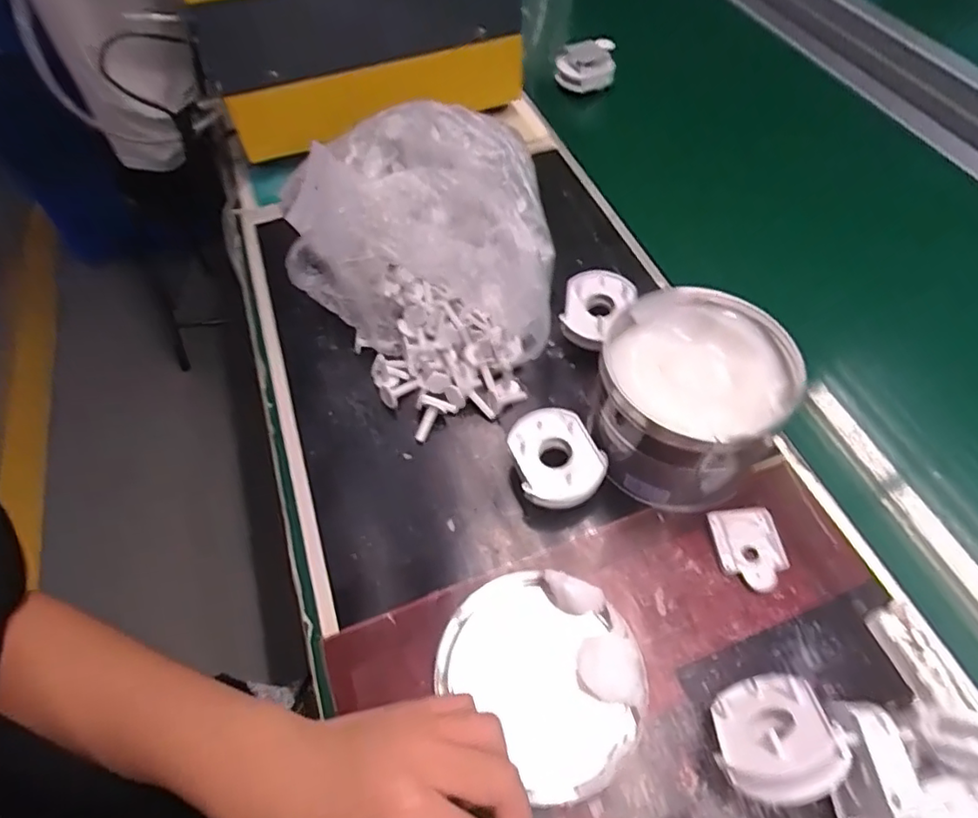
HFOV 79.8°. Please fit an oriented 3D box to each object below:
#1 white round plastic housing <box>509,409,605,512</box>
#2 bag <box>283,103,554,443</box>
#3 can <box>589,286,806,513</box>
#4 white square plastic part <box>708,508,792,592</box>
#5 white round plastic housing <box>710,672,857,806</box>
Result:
[{"bbox_3d":[0.050,0.040,0.440,0.061,0.038,0.073,-14,57,-6],"label":"white round plastic housing"},{"bbox_3d":[-0.067,-0.137,0.514,0.238,0.122,0.270,-3,57,1],"label":"bag"},{"bbox_3d":[0.146,-0.005,0.430,0.124,0.098,0.126,-1,57,2],"label":"can"},{"bbox_3d":[0.183,0.099,0.413,0.044,0.008,0.058,-7,57,-2],"label":"white square plastic part"},{"bbox_3d":[0.158,0.181,0.325,0.062,0.073,0.022,-26,99,14],"label":"white round plastic housing"}]

